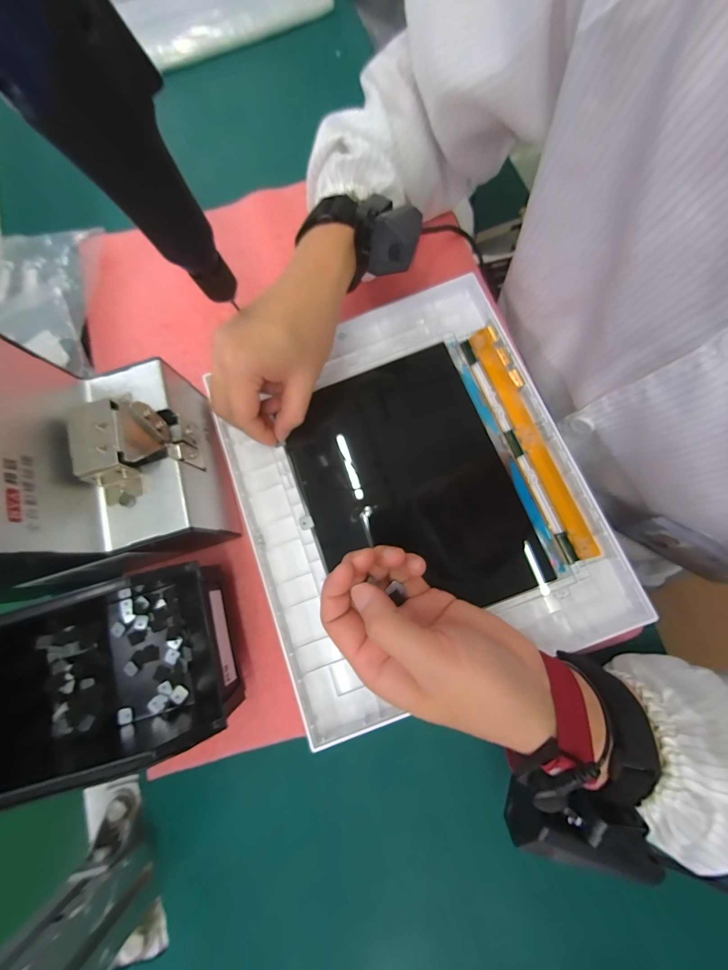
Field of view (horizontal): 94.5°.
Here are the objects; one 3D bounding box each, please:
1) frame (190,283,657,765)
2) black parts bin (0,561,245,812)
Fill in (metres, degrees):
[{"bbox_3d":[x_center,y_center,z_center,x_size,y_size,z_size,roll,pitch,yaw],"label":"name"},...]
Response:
[{"bbox_3d":[0.030,-0.001,0.267,0.248,0.033,0.296,-20,80,-4],"label":"frame"},{"bbox_3d":[-0.187,0.130,0.232,0.193,0.075,0.111,-18,78,1],"label":"black parts bin"}]

